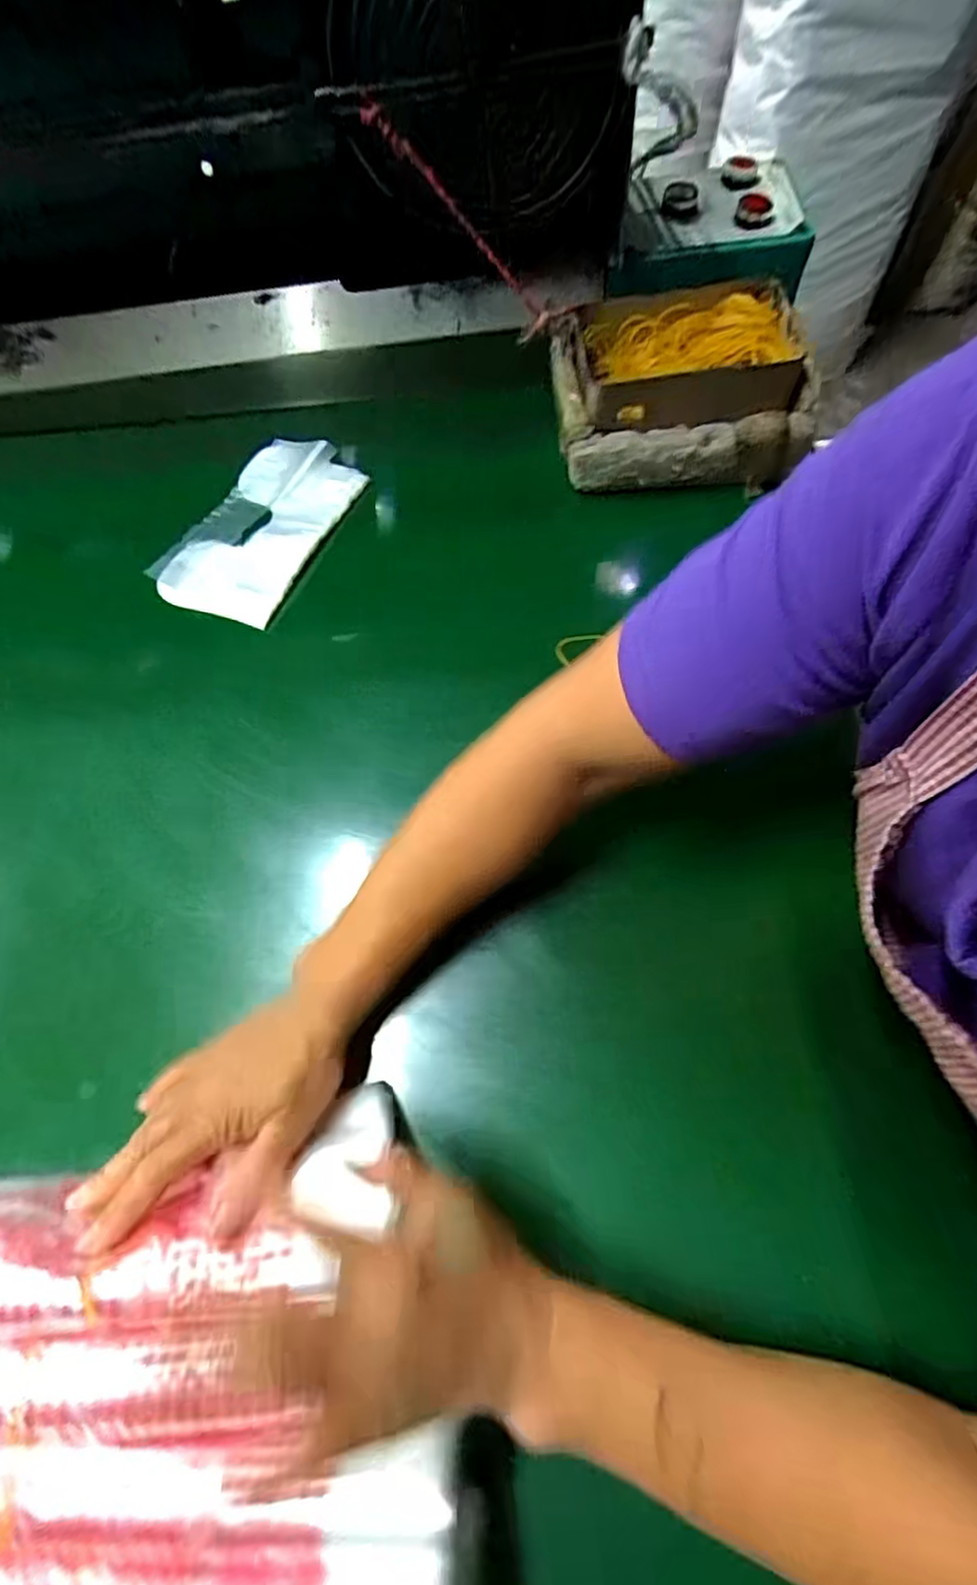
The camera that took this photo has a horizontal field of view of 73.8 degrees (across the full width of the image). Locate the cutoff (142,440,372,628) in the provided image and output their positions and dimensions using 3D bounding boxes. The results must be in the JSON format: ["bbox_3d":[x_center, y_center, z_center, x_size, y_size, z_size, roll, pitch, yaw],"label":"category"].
[{"bbox_3d":[-0.203,-0.234,0.569,0.123,0.023,0.186,25,70,11],"label":"cutoff"}]

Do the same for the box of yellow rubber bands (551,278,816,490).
[{"bbox_3d":[0.161,-0.335,0.542,0.205,0.071,0.142,-6,66,2],"label":"box of yellow rubber bands"}]

